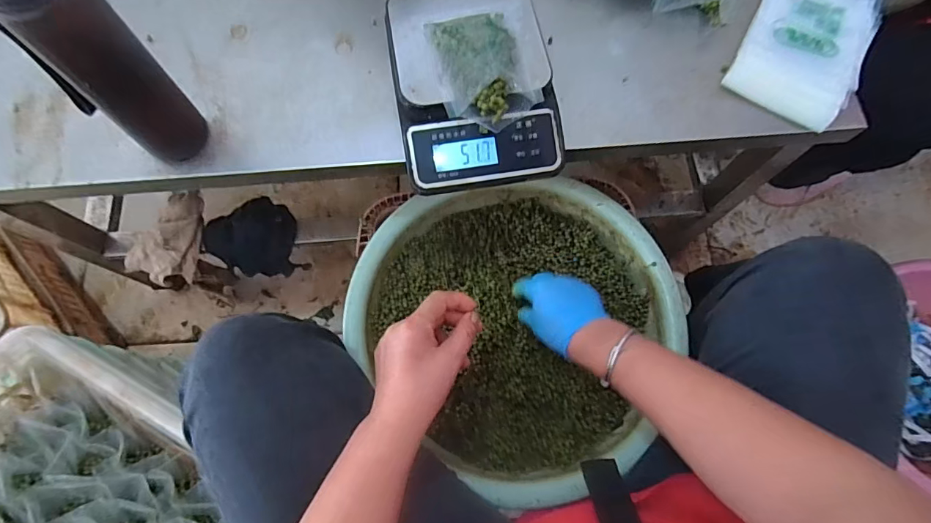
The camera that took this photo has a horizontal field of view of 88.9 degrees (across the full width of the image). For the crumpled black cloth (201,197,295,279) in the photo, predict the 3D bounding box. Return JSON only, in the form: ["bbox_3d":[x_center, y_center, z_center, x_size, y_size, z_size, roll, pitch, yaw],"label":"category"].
[{"bbox_3d":[-0.321,-0.035,0.730,0.121,0.082,0.112,-43,77,-13],"label":"crumpled black cloth"}]

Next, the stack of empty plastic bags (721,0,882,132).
[{"bbox_3d":[0.367,-0.238,0.513,0.116,0.036,0.190,28,74,9],"label":"stack of empty plastic bags"}]

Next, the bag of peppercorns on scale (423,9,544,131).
[{"bbox_3d":[0.015,-0.182,0.439,0.085,0.029,0.119,-11,72,-4],"label":"bag of peppercorns on scale"}]

